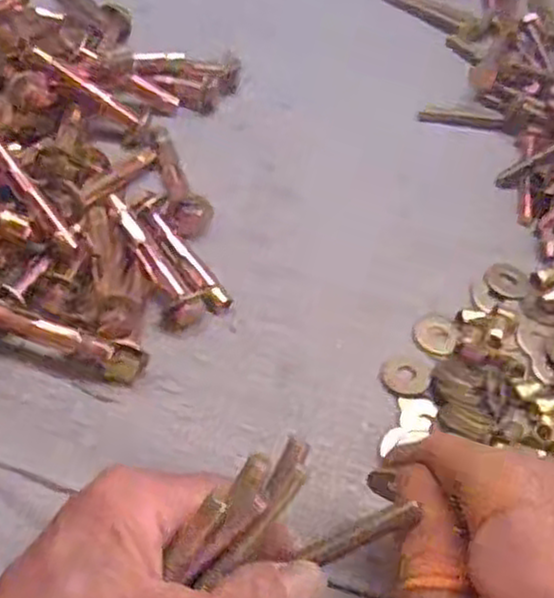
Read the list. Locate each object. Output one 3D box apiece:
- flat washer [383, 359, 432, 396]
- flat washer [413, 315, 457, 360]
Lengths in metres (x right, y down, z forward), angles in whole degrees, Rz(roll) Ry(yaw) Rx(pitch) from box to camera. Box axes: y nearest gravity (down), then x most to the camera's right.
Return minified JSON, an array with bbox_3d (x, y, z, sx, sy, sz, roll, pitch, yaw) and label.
[{"bbox_3d":[0.054,0.031,0.320,0.019,0.004,0.017,21,58,10],"label":"flat washer"},{"bbox_3d":[0.069,0.016,0.335,0.019,0.004,0.022,20,53,20],"label":"flat washer"}]

